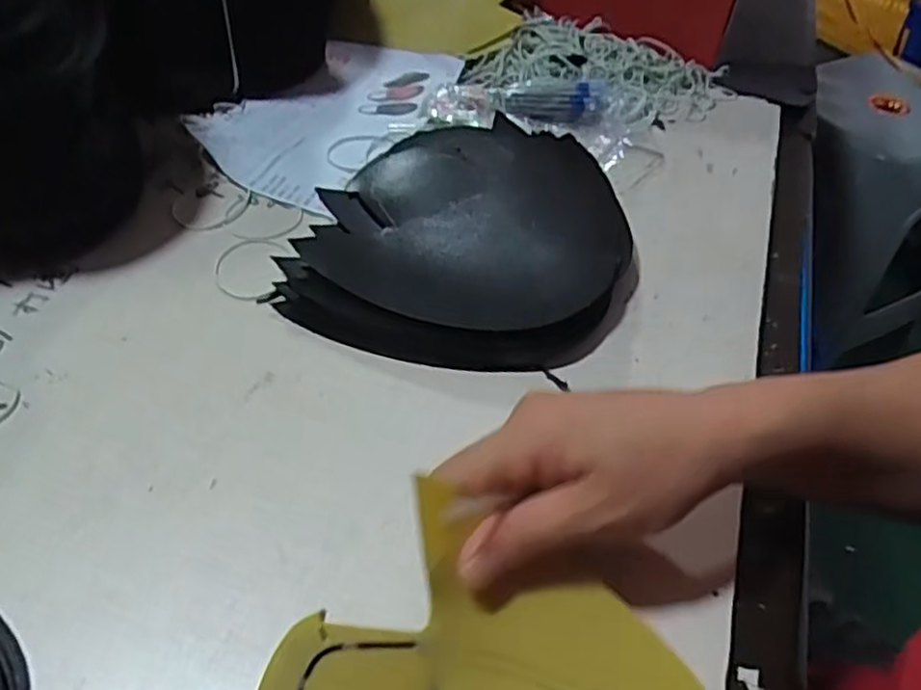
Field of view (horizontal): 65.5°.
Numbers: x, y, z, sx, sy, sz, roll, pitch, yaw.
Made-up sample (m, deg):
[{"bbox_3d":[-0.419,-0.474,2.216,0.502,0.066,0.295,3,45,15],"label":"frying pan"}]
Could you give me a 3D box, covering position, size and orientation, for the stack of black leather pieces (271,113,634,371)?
[{"bbox_3d":[0.012,-0.076,0.470,0.191,0.041,0.221,17,49,11],"label":"stack of black leather pieces"}]

